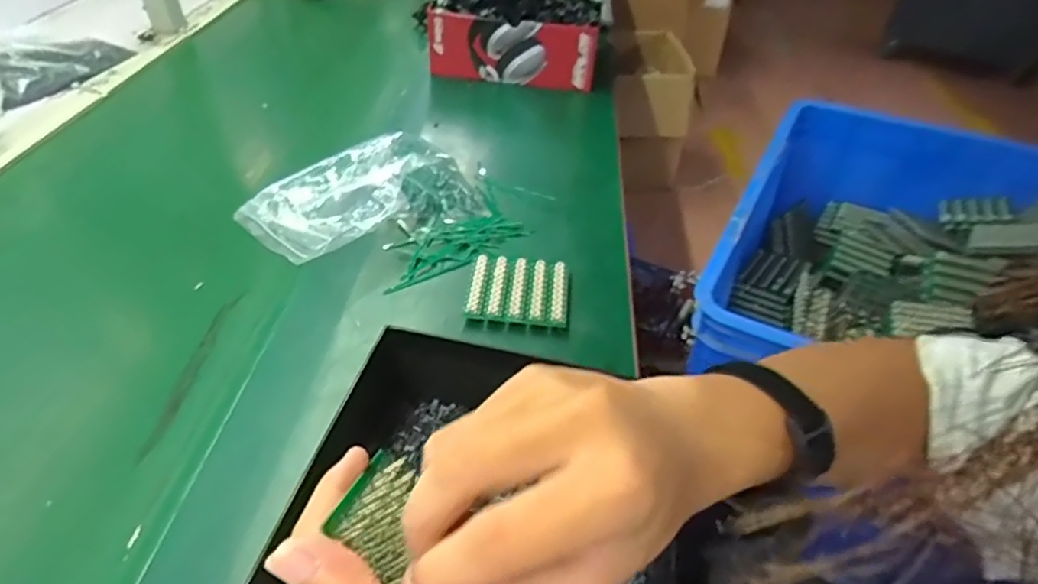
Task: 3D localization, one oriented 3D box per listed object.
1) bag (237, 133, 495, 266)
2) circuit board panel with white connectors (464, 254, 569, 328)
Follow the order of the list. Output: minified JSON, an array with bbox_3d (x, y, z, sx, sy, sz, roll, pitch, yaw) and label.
[{"bbox_3d":[-0.150,-0.102,0.607,0.206,0.051,0.145,-29,51,-31],"label":"bag"},{"bbox_3d":[0.000,-0.001,0.538,0.086,0.014,0.079,4,42,2],"label":"circuit board panel with white connectors"}]

